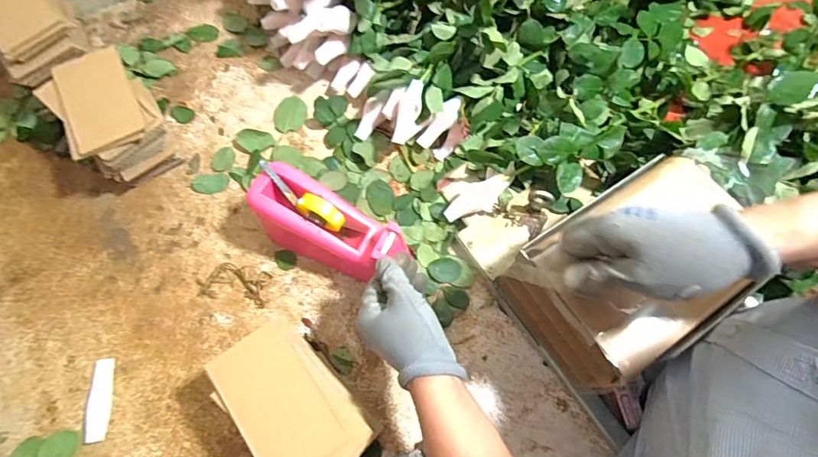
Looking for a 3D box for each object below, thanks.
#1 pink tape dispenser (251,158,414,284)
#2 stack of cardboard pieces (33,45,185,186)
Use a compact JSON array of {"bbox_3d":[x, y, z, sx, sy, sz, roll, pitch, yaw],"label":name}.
[{"bbox_3d":[-0.093,0.002,0.537,0.191,0.102,0.073,28,70,10],"label":"pink tape dispenser"},{"bbox_3d":[-0.382,-0.136,0.576,0.104,0.119,0.150,-36,74,-13],"label":"stack of cardboard pieces"}]

